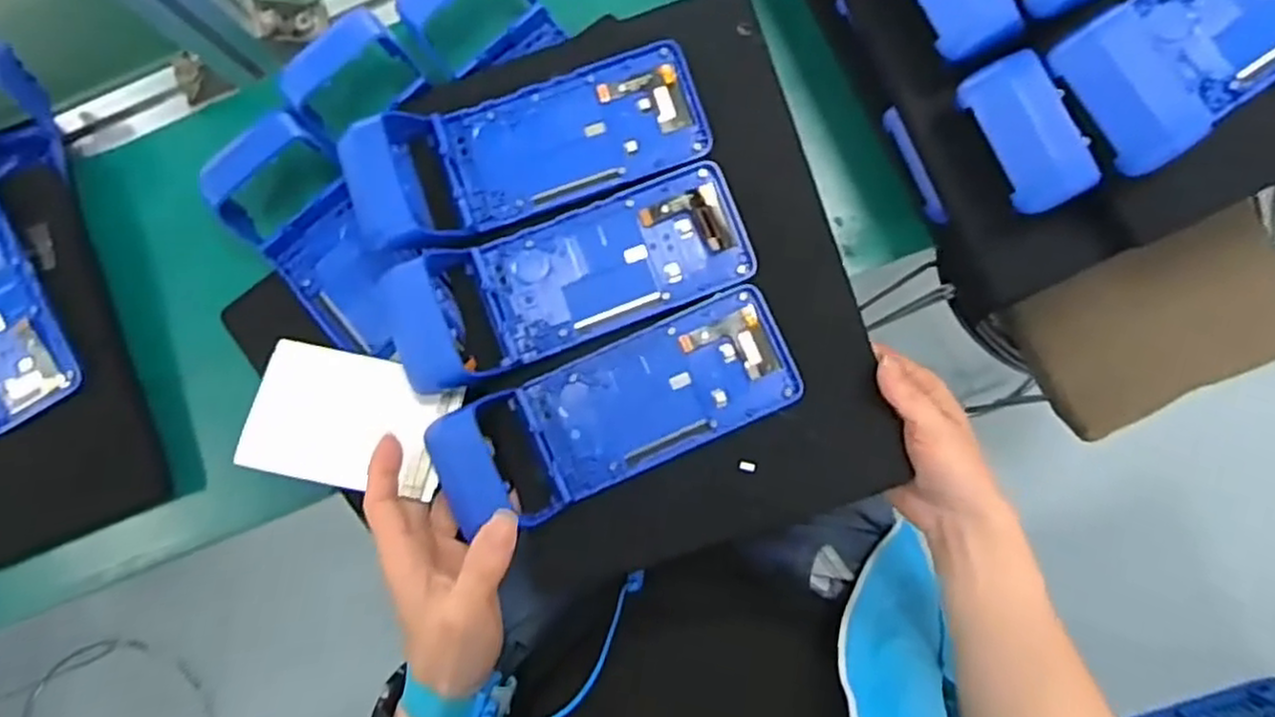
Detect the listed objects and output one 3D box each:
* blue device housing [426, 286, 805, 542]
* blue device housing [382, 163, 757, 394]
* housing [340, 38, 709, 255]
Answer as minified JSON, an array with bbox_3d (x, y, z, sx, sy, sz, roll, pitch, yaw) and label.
[{"bbox_3d":[-0.012,0.033,0.459,0.223,0.034,0.079,-22,84,-9],"label":"blue device housing"},{"bbox_3d":[-0.038,-0.052,0.456,0.218,0.058,0.088,-18,84,3],"label":"blue device housing"},{"bbox_3d":[-0.070,-0.137,0.462,0.222,0.048,0.084,-19,84,3],"label":"housing"}]

